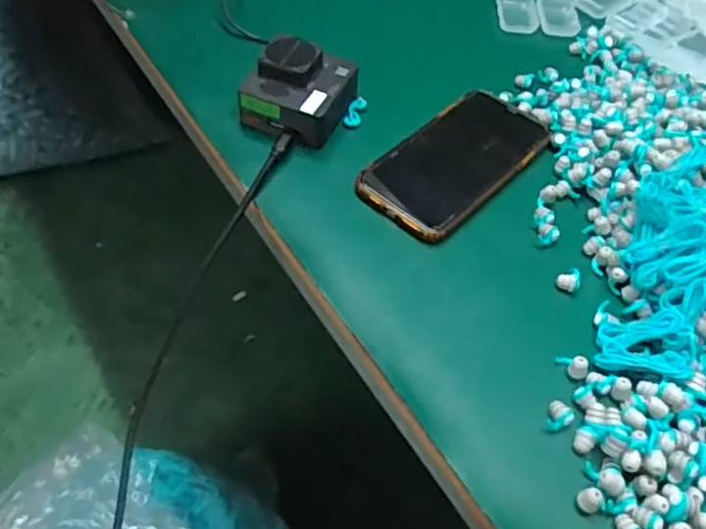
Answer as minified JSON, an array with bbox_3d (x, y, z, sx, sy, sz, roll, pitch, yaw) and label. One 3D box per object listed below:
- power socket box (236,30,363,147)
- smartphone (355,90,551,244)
[{"bbox_3d":[-0.041,-0.138,0.499,0.074,0.042,0.079,22,54,11],"label":"power socket box"},{"bbox_3d":[0.079,-0.081,0.489,0.079,0.008,0.157,37,59,21],"label":"smartphone"}]

